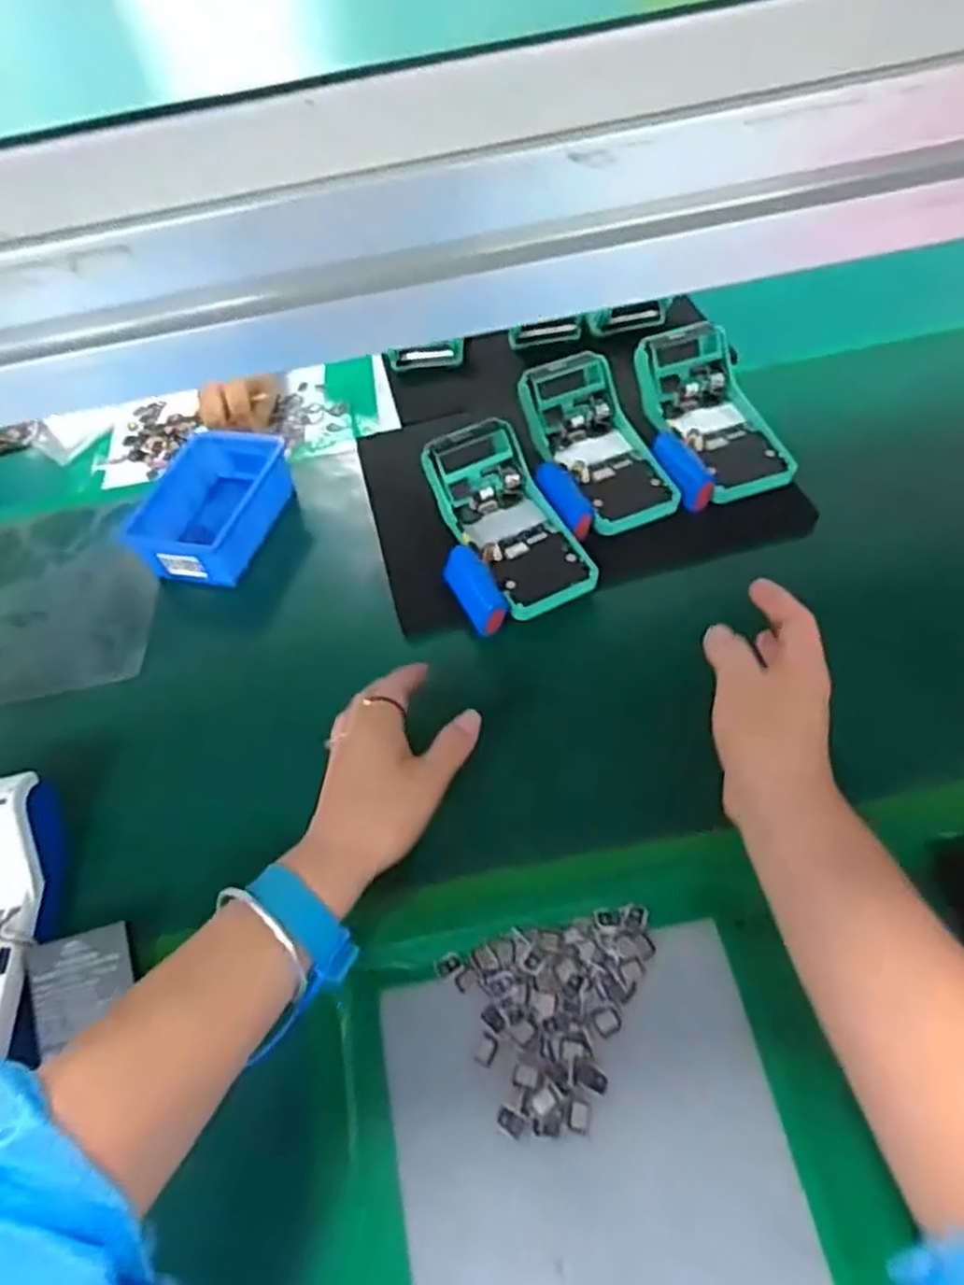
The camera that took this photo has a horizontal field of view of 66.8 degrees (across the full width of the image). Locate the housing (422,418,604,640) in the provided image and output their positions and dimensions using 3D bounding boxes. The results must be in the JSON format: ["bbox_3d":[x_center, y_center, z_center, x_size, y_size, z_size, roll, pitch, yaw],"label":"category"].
[{"bbox_3d":[0.019,-0.091,0.581,0.110,0.076,0.165,-14,53,-7],"label":"housing"}]

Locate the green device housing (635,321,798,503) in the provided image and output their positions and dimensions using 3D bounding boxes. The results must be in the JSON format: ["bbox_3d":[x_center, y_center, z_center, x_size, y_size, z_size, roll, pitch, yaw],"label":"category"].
[{"bbox_3d":[0.202,-0.196,0.636,0.096,0.056,0.174,-19,68,-11],"label":"green device housing"}]

